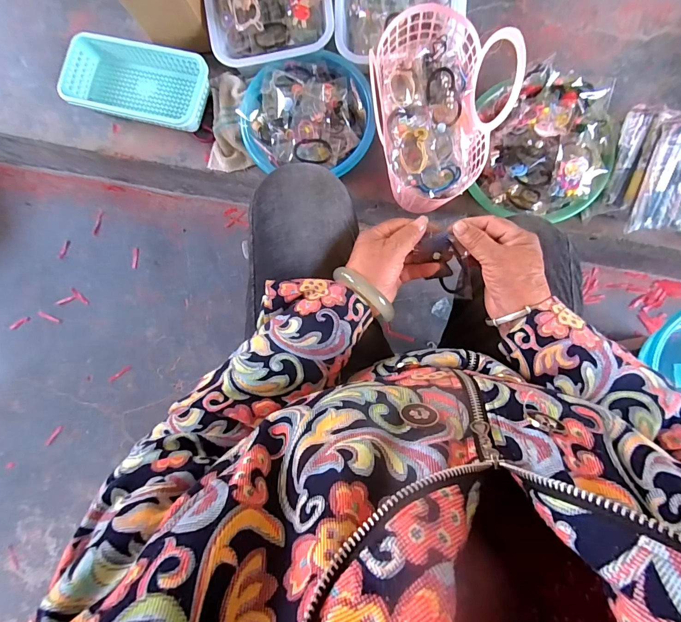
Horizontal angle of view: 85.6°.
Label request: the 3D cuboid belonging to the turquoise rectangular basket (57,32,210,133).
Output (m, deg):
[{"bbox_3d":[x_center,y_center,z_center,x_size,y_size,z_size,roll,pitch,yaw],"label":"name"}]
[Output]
[{"bbox_3d":[-0.368,-0.420,0.680,0.253,0.060,0.135,16,89,2],"label":"turquoise rectangular basket"}]

